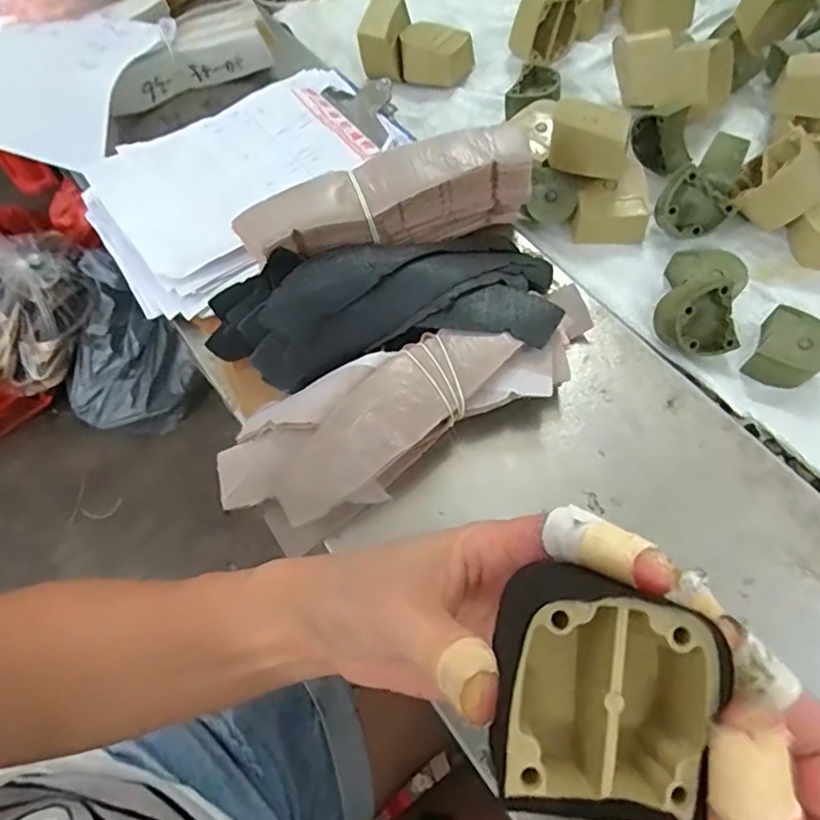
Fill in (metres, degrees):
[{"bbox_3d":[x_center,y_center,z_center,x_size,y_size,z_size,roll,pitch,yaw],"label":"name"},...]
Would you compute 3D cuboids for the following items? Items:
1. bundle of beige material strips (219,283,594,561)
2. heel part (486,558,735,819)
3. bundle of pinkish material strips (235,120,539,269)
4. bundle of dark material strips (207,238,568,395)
[{"bbox_3d":[0.006,-0.011,0.345,0.237,0.034,0.084,-31,66,-14],"label":"bundle of beige material strips"},{"bbox_3d":[0.051,0.077,0.168,0.059,0.046,0.054,7,83,-2],"label":"heel part"},{"bbox_3d":[-0.012,-0.124,0.382,0.184,0.070,0.041,-23,64,-10],"label":"bundle of pinkish material strips"},{"bbox_3d":[-0.016,-0.071,0.367,0.215,0.050,0.098,-7,62,-2],"label":"bundle of dark material strips"}]

